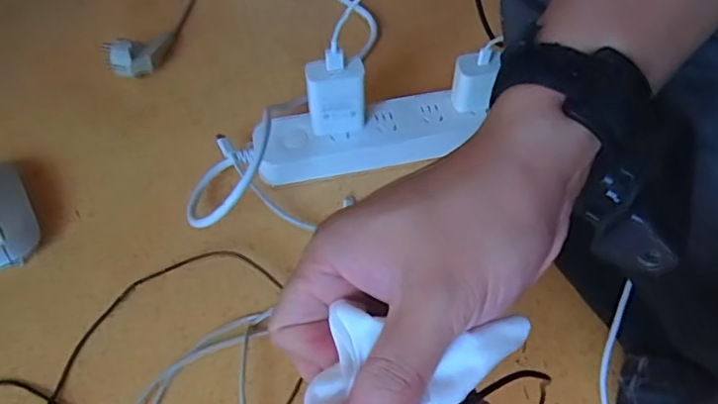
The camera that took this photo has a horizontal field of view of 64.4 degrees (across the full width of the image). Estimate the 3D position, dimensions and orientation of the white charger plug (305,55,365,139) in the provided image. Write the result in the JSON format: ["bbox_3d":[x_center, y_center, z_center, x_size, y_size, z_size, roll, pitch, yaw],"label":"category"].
[{"bbox_3d":[-0.018,-0.081,0.476,0.047,0.070,0.029,-7,53,-4],"label":"white charger plug"}]

